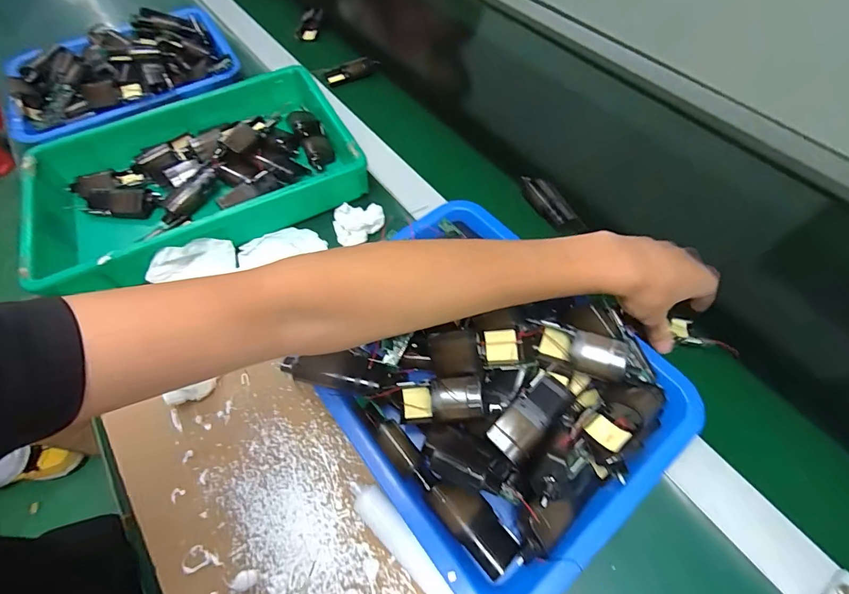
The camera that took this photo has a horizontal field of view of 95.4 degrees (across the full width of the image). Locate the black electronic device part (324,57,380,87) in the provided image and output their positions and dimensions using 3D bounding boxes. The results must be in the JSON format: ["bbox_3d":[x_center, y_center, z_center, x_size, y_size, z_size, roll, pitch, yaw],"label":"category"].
[{"bbox_3d":[-0.123,-0.384,0.653,0.088,0.027,0.023,-21,61,-10],"label":"black electronic device part"}]

